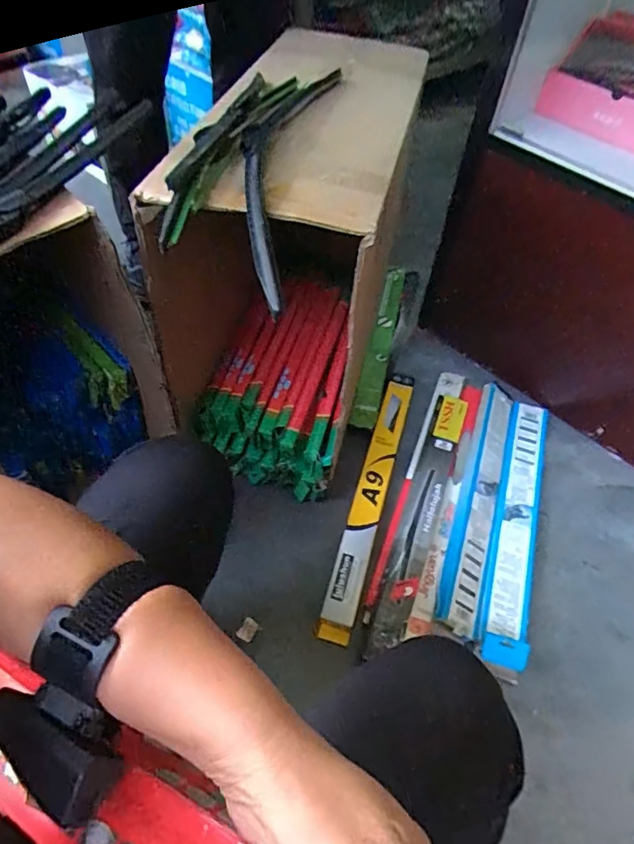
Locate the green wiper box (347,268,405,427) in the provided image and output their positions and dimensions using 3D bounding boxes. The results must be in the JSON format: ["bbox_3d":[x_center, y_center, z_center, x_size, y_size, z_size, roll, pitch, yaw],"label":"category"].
[{"bbox_3d":[0.147,-0.192,1.164,0.049,0.039,0.501,13,51,6],"label":"green wiper box"}]

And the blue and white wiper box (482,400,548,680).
[{"bbox_3d":[0.363,0.166,0.926,0.082,0.036,0.545,17,52,9],"label":"blue and white wiper box"}]

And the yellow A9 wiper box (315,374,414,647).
[{"bbox_3d":[0.105,0.121,0.957,0.061,0.033,0.570,15,52,7],"label":"yellow A9 wiper box"}]

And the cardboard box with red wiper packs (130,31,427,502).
[{"bbox_3d":[-0.033,-0.274,0.920,0.298,0.529,0.724,15,52,7],"label":"cardboard box with red wiper packs"}]

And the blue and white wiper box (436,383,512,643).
[{"bbox_3d":[0.301,0.129,0.938,0.070,0.020,0.520,18,52,10],"label":"blue and white wiper box"}]

